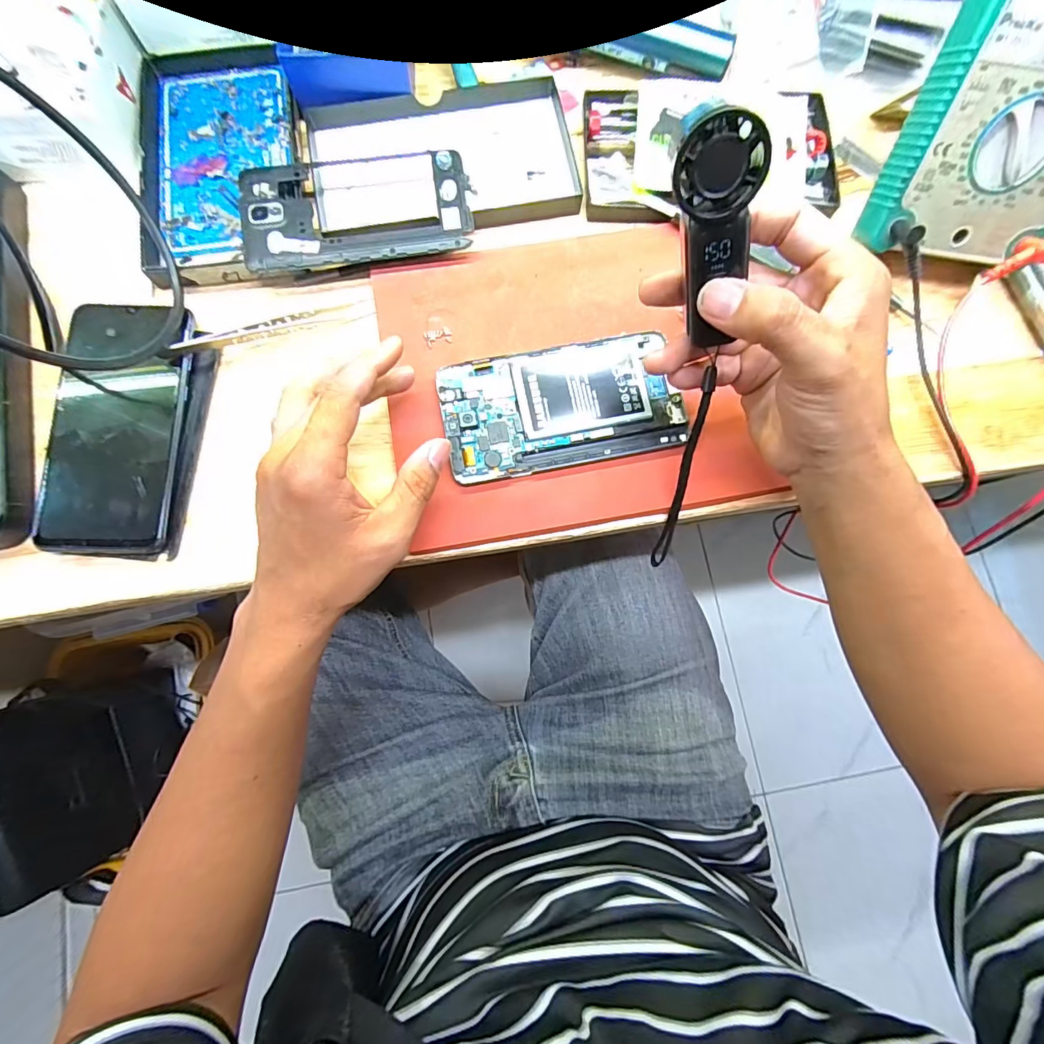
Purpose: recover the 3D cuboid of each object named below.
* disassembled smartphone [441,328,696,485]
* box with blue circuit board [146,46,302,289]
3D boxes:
[{"bbox_3d":[0.025,-0.073,0.295,0.145,0.014,0.078,-11,80,-3],"label":"disassembled smartphone"},{"bbox_3d":[-0.206,-0.252,0.326,0.103,0.016,0.183,-9,80,-3],"label":"box with blue circuit board"}]

